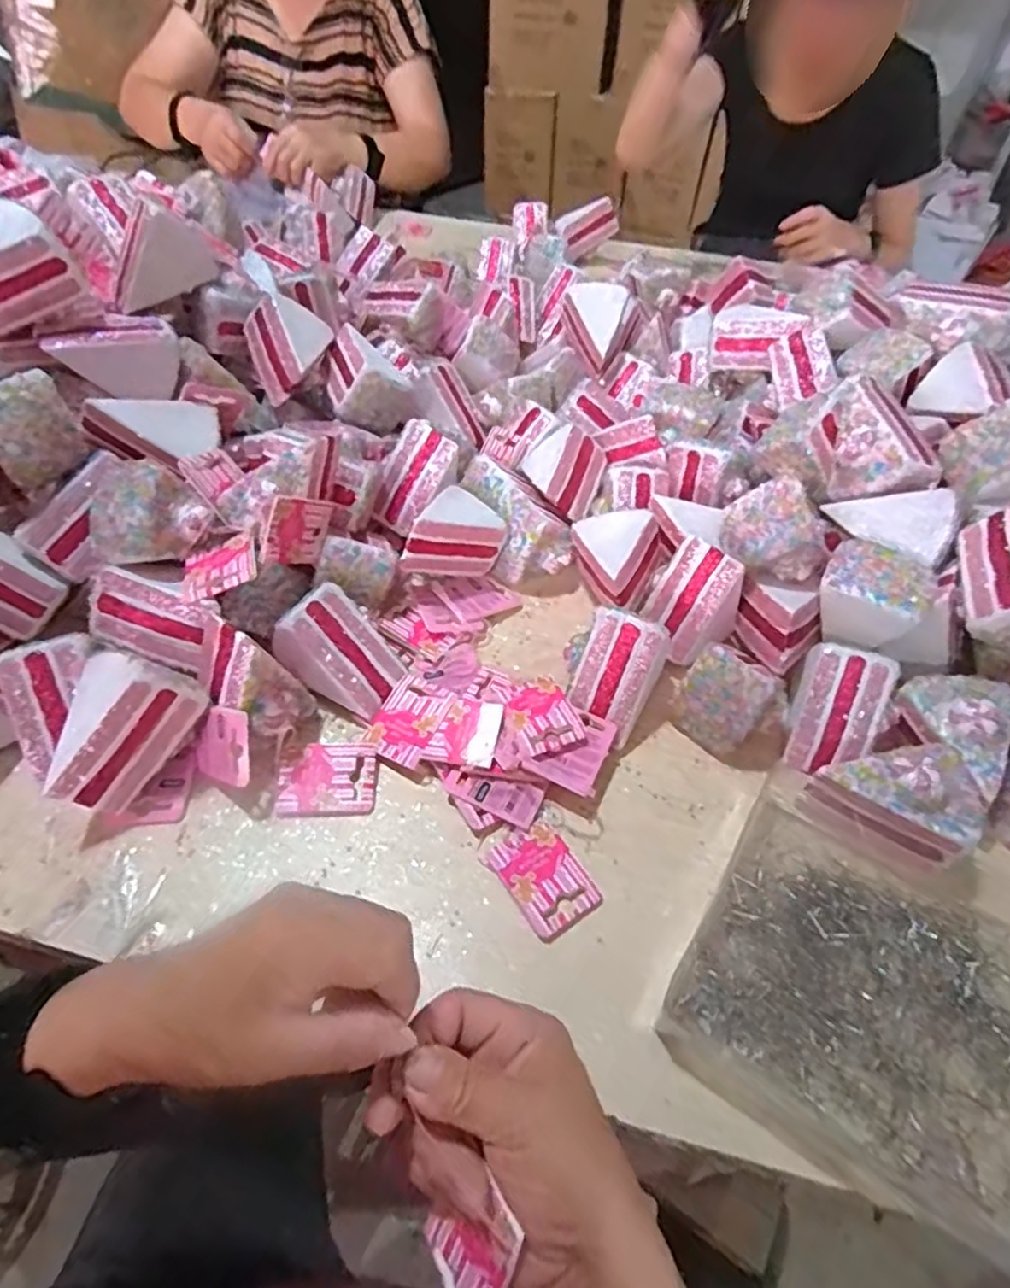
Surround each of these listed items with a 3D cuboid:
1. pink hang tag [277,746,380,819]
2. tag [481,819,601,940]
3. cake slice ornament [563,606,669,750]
[{"bbox_3d":[-0.114,0.088,0.428,0.060,0.005,0.046,1,64,-8],"label":"pink hang tag"},{"bbox_3d":[0.023,0.139,0.396,0.046,0.005,0.062,-27,56,-25],"label":"tag"},{"bbox_3d":[0.073,0.018,0.458,0.070,0.058,0.070,23,55,16],"label":"cake slice ornament"}]

